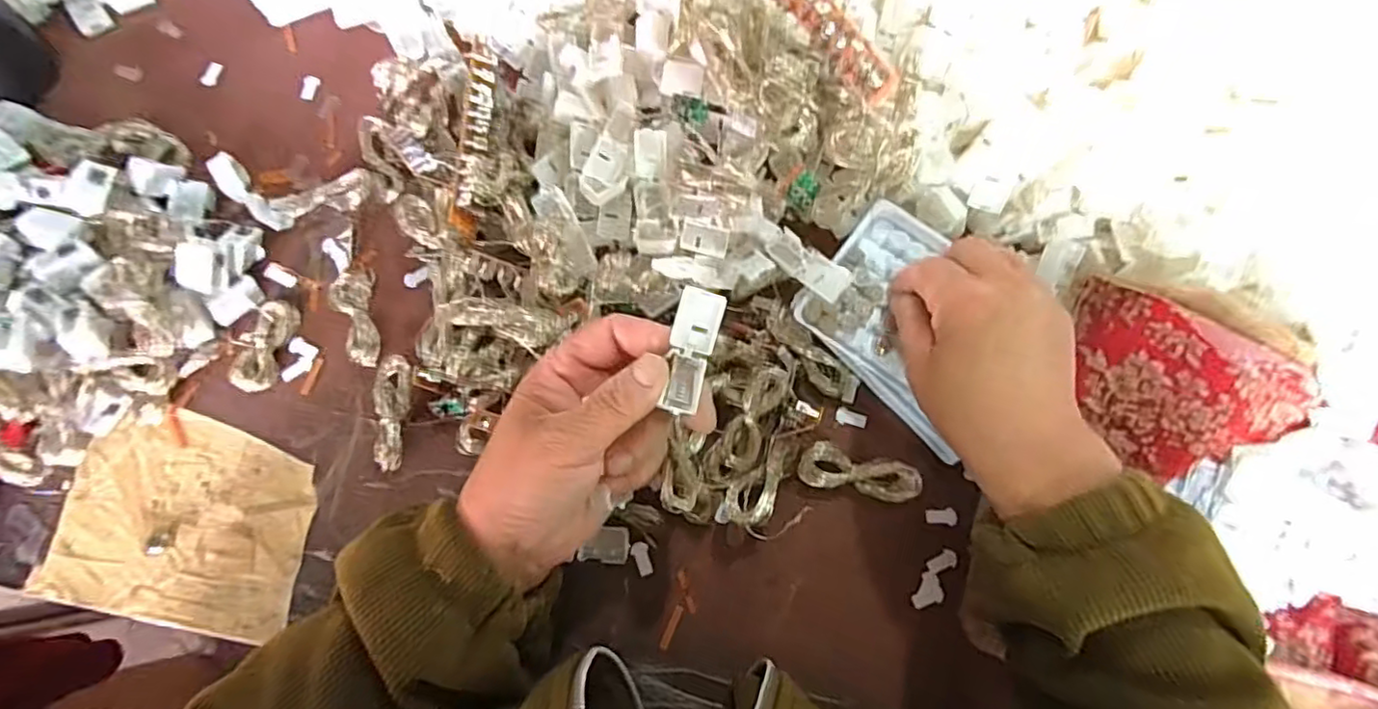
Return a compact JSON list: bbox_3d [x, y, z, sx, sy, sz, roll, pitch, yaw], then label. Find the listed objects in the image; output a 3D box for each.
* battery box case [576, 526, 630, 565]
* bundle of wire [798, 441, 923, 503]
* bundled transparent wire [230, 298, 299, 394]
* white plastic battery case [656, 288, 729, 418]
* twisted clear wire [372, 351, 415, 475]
[{"bbox_3d":[-0.044,0.102,0.340,0.025,0.008,0.018,7,75,0],"label":"battery box case"},{"bbox_3d":[0.094,0.065,0.353,0.063,0.016,0.025,11,75,1],"label":"bundle of wire"},{"bbox_3d":[-0.242,-0.005,0.365,0.022,0.013,0.053,9,75,0],"label":"bundled transparent wire"},{"bbox_3d":[0.001,-0.002,0.283,0.019,0.009,0.053,12,93,3],"label":"white plastic battery case"},{"bbox_3d":[-0.166,0.032,0.351,0.024,0.013,0.063,5,75,-1],"label":"twisted clear wire"}]

